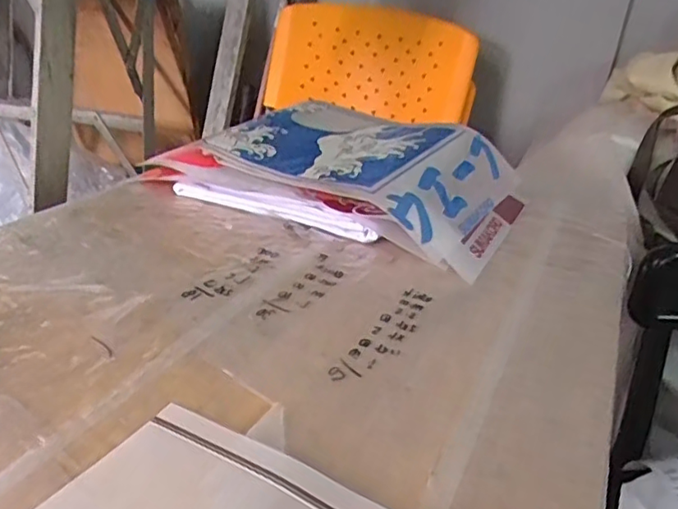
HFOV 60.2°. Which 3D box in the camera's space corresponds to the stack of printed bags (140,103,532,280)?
[{"bbox_3d":[0.008,-0.101,0.678,0.379,0.077,0.254,17,29,22],"label":"stack of printed bags"}]

